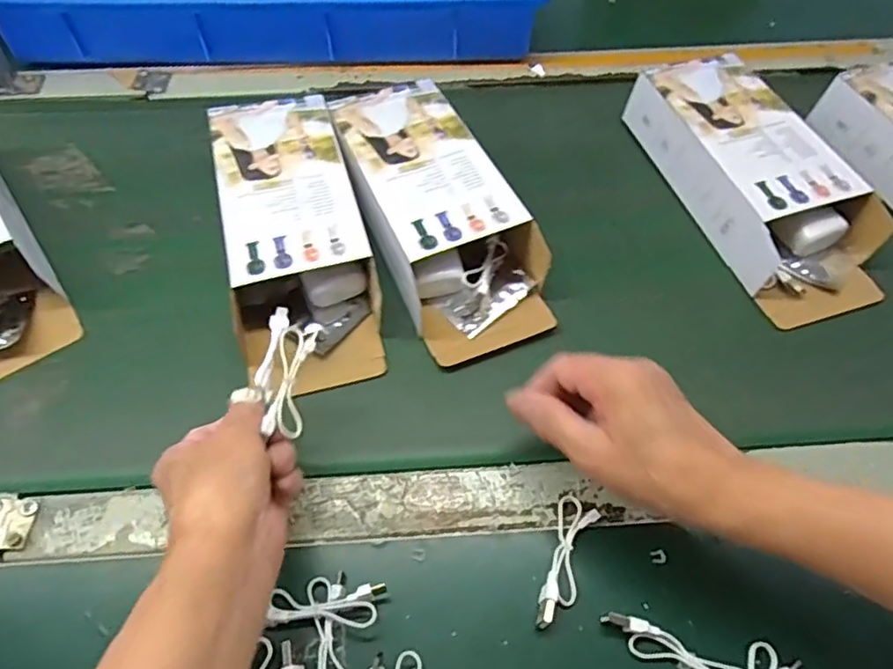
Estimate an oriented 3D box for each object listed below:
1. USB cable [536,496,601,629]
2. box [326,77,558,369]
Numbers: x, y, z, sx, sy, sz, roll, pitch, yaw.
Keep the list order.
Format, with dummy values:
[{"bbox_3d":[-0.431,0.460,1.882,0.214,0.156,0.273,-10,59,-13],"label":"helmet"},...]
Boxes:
[{"bbox_3d":[0.068,0.128,0.353,0.024,0.017,0.077,23,52,9],"label":"USB cable"},{"bbox_3d":[-0.011,-0.106,0.484,0.105,0.045,0.259,-21,67,-12],"label":"box"}]

